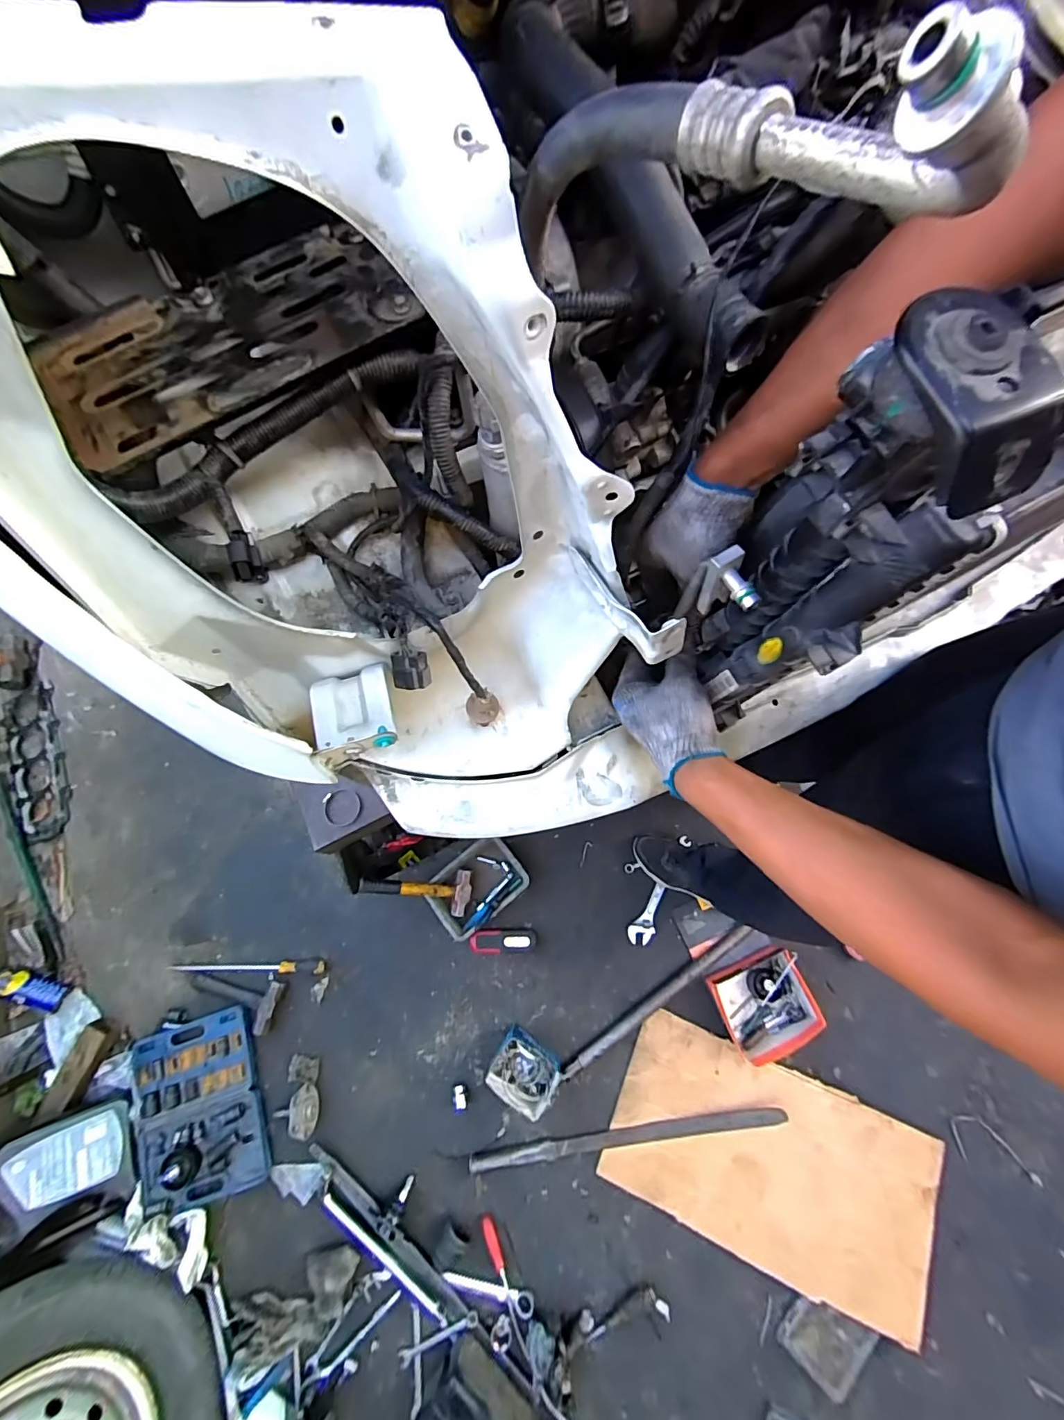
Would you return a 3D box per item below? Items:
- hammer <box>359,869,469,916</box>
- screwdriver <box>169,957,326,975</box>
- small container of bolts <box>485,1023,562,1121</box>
[{"bbox_3d":[-0.295,0.459,1.287,0.281,0.043,0.113,10,73,-18],"label":"hammer"},{"bbox_3d":[-0.749,0.677,1.320,0.418,0.027,0.035,-3,71,1],"label":"screwdriver"},{"bbox_3d":[-0.017,0.853,1.195,0.159,0.097,0.127,34,76,13],"label":"small container of bolts"}]

